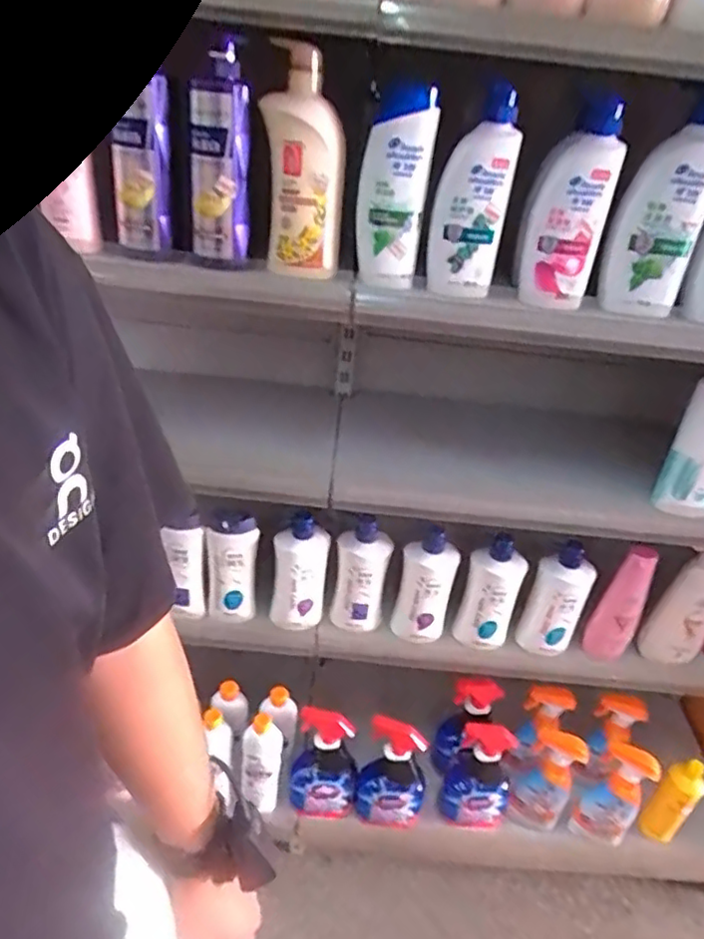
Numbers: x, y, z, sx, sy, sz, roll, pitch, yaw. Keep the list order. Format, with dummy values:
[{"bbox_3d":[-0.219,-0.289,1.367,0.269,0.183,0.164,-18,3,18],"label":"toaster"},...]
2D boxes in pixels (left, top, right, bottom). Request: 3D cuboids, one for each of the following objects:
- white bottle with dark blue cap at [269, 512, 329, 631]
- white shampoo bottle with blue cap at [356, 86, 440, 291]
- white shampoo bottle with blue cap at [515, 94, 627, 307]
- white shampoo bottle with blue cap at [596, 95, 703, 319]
[{"bbox_3d":[-0.086,0.171,1.049,0.083,0.226,0.039,0,34,-10],"label":"white bottle with dark blue cap"},{"bbox_3d":[0.045,-0.304,0.709,0.071,0.200,0.061,5,34,-2],"label":"white shampoo bottle with blue cap"},{"bbox_3d":[0.241,-0.293,0.717,0.087,0.215,0.044,14,34,10],"label":"white shampoo bottle with blue cap"},{"bbox_3d":[0.347,-0.293,0.725,0.106,0.239,0.060,0,34,-10],"label":"white shampoo bottle with blue cap"}]

